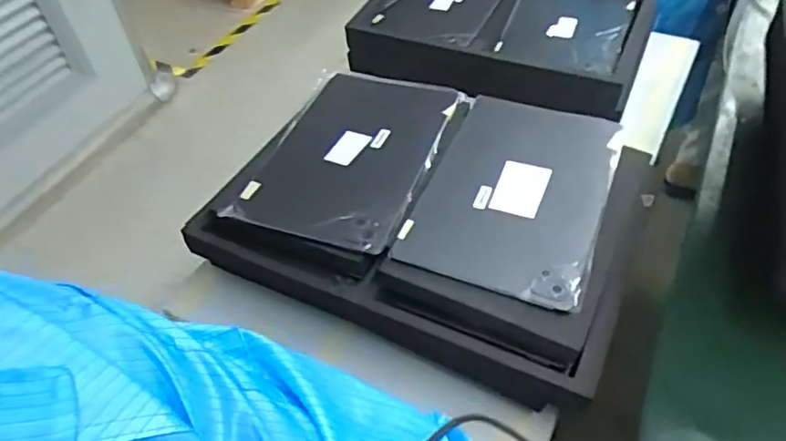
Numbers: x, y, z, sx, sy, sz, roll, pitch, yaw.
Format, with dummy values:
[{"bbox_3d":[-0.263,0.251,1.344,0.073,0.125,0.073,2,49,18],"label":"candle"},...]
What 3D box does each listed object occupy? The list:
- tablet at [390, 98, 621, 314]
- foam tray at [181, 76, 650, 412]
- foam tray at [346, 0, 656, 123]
[{"bbox_3d":[0.125,-0.039,0.608,0.173,0.006,0.257,15,52,17],"label":"tablet"},{"bbox_3d":[0.036,-0.010,0.657,0.415,0.103,0.311,17,52,18],"label":"foam tray"},{"bbox_3d":[0.174,-0.316,0.967,0.430,0.053,0.317,16,52,17],"label":"foam tray"}]

